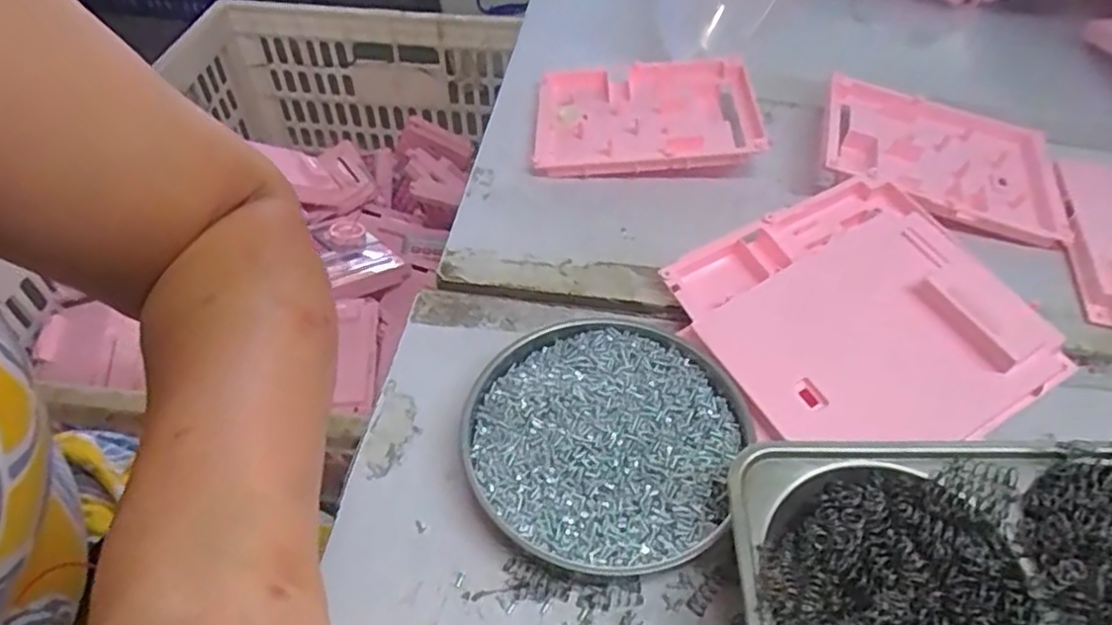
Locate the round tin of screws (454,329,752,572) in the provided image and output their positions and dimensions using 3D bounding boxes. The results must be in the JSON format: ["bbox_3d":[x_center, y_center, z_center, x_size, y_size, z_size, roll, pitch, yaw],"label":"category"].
[{"bbox_3d":[0.023,0.061,0.345,0.132,0.020,0.132,0,49,0],"label":"round tin of screws"}]

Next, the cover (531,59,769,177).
[{"bbox_3d":[0.065,-0.146,0.505,0.157,0.026,0.120,1,49,0],"label":"cover"}]

